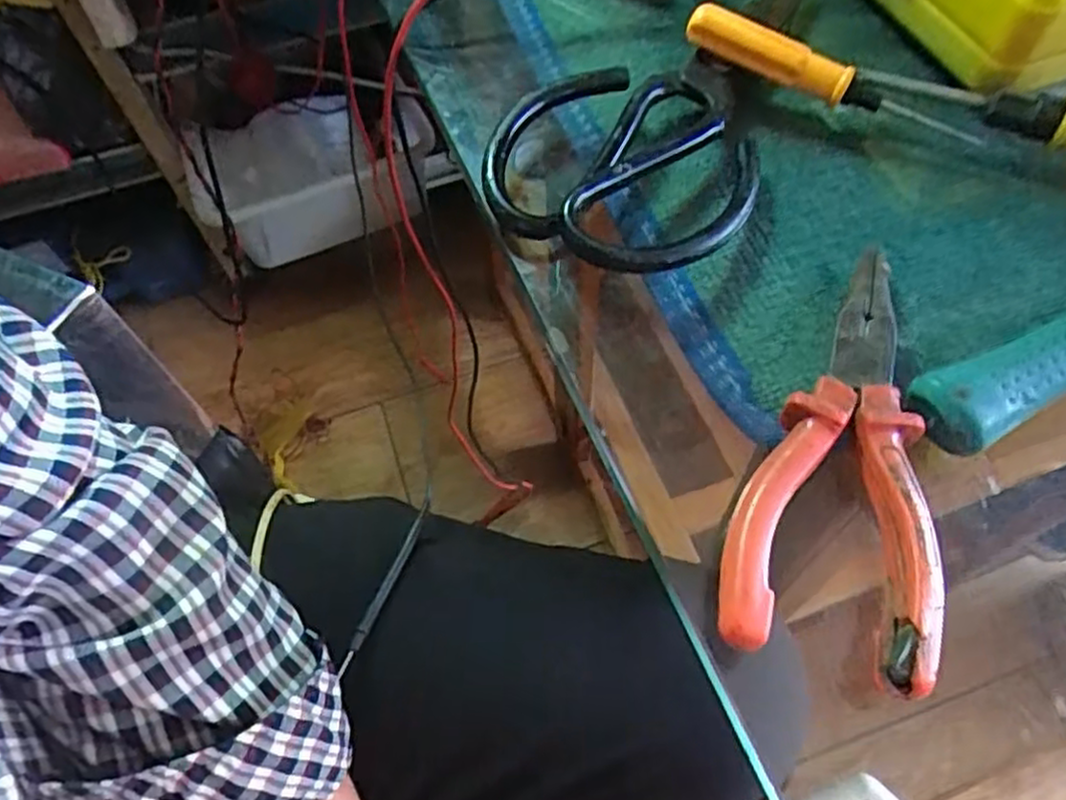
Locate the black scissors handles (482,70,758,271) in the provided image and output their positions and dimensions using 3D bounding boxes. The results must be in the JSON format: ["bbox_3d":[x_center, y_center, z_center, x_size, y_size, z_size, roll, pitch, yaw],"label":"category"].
[{"bbox_3d":[0.032,-0.081,0.258,0.097,0.020,0.084,-4,60,0],"label":"black scissors handles"}]

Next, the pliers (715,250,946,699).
[{"bbox_3d":[0.090,0.008,0.207,0.051,0.011,0.136,15,62,11],"label":"pliers"}]

